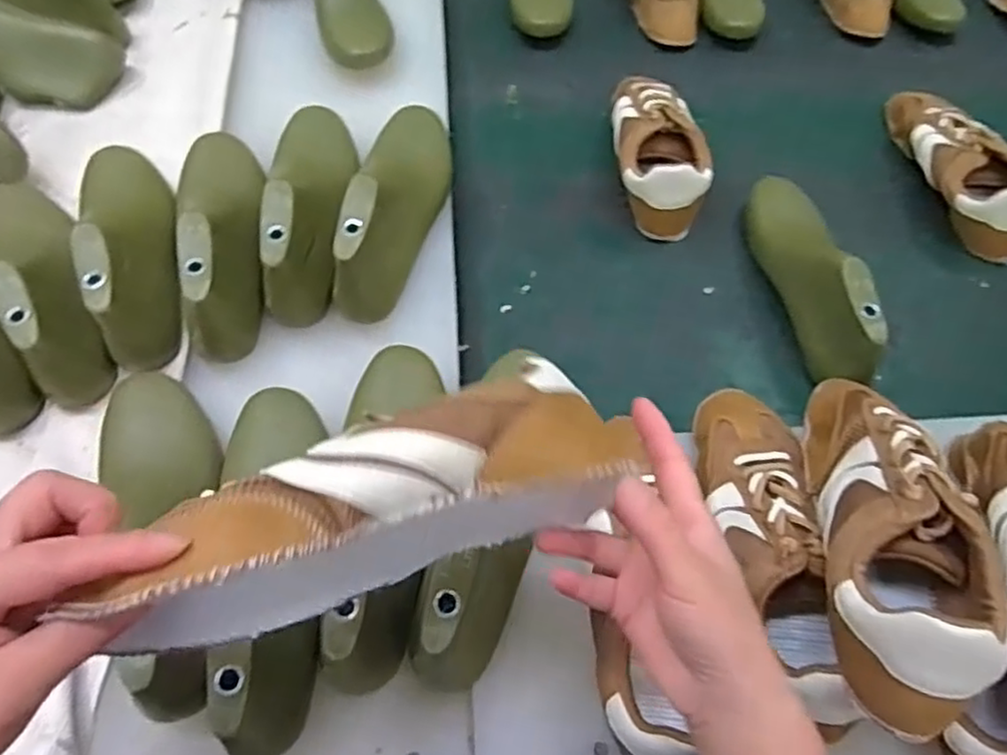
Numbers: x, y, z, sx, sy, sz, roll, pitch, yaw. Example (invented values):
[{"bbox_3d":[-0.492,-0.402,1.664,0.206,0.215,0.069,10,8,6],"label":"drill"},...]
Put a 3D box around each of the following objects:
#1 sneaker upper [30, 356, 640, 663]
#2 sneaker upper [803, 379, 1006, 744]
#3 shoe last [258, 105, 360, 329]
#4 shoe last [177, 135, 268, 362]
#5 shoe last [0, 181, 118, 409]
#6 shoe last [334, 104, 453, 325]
[{"bbox_3d":[-0.050,0.062,0.304,0.218,0.090,0.054,-22,63,-12],"label":"sneaker upper"},{"bbox_3d":[0.234,0.083,0.420,0.083,0.075,0.232,8,45,5],"label":"sneaker upper"},{"bbox_3d":[-0.175,-0.170,0.609,0.076,0.069,0.243,-6,61,-3],"label":"shoe last"},{"bbox_3d":[-0.245,-0.138,0.595,0.074,0.083,0.244,-13,61,-7],"label":"shoe last"},{"bbox_3d":[-0.394,-0.095,0.579,0.075,0.080,0.249,-31,65,-16],"label":"shoe last"},{"bbox_3d":[-0.093,-0.167,0.626,0.075,0.092,0.240,2,60,1],"label":"shoe last"}]

